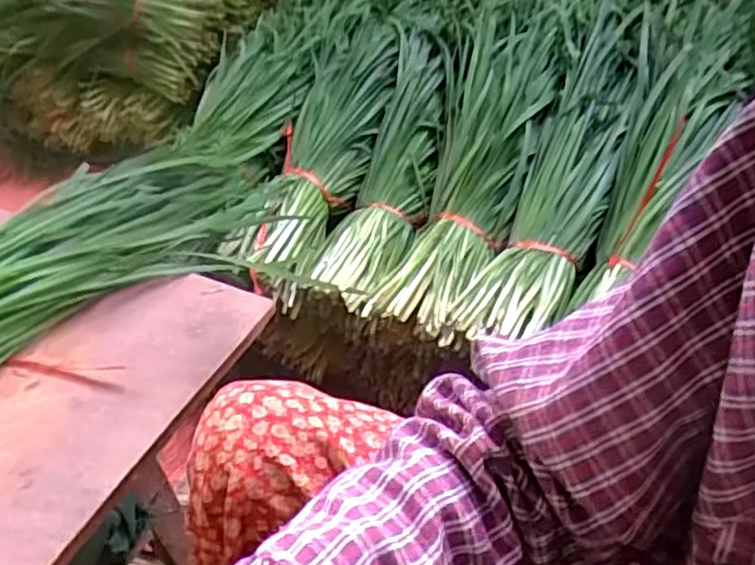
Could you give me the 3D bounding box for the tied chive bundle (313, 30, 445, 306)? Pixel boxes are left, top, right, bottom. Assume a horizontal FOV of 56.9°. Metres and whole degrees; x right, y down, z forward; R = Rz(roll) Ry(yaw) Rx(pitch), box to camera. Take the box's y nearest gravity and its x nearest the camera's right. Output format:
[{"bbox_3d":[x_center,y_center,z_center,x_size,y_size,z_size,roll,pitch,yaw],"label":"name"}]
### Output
[{"bbox_3d":[0.019,-0.152,0.850,0.105,0.051,0.402,9,65,14],"label":"tied chive bundle"}]

